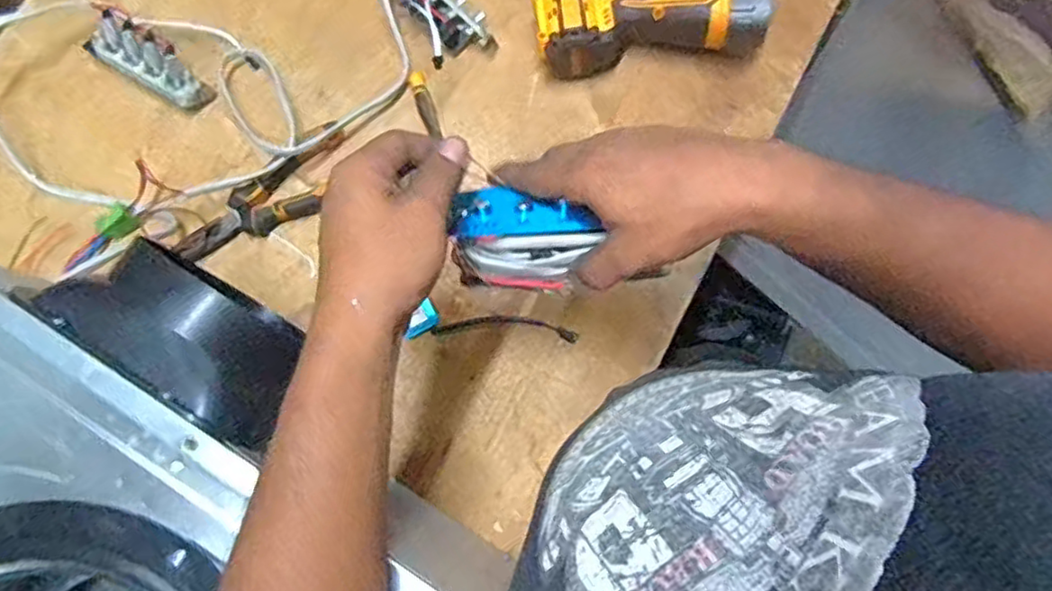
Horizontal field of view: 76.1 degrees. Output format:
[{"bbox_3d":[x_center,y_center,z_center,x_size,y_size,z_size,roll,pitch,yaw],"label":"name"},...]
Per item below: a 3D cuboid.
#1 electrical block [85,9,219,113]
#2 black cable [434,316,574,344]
[{"bbox_3d":[-0.357,-0.222,0.630,0.121,0.035,0.042,31,80,6],"label":"electrical block"},{"bbox_3d":[-0.019,0.029,0.596,0.128,0.004,0.020,3,78,1],"label":"black cable"}]

